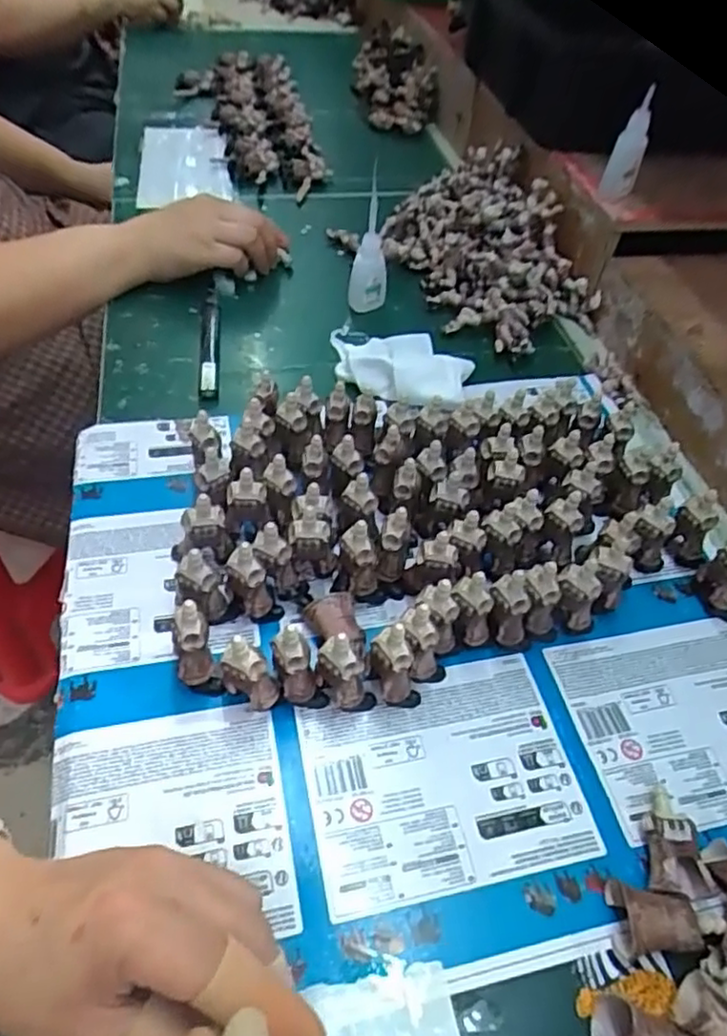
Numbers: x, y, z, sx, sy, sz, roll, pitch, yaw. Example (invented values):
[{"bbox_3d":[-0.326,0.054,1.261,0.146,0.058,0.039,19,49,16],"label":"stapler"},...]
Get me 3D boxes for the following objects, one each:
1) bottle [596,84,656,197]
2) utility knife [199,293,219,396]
[{"bbox_3d":[0.225,-0.314,0.548,0.027,0.083,0.024,20,52,13],"label":"bottle"},{"bbox_3d":[-0.130,-0.149,0.546,0.012,0.010,0.137,-3,50,-7],"label":"utility knife"}]

